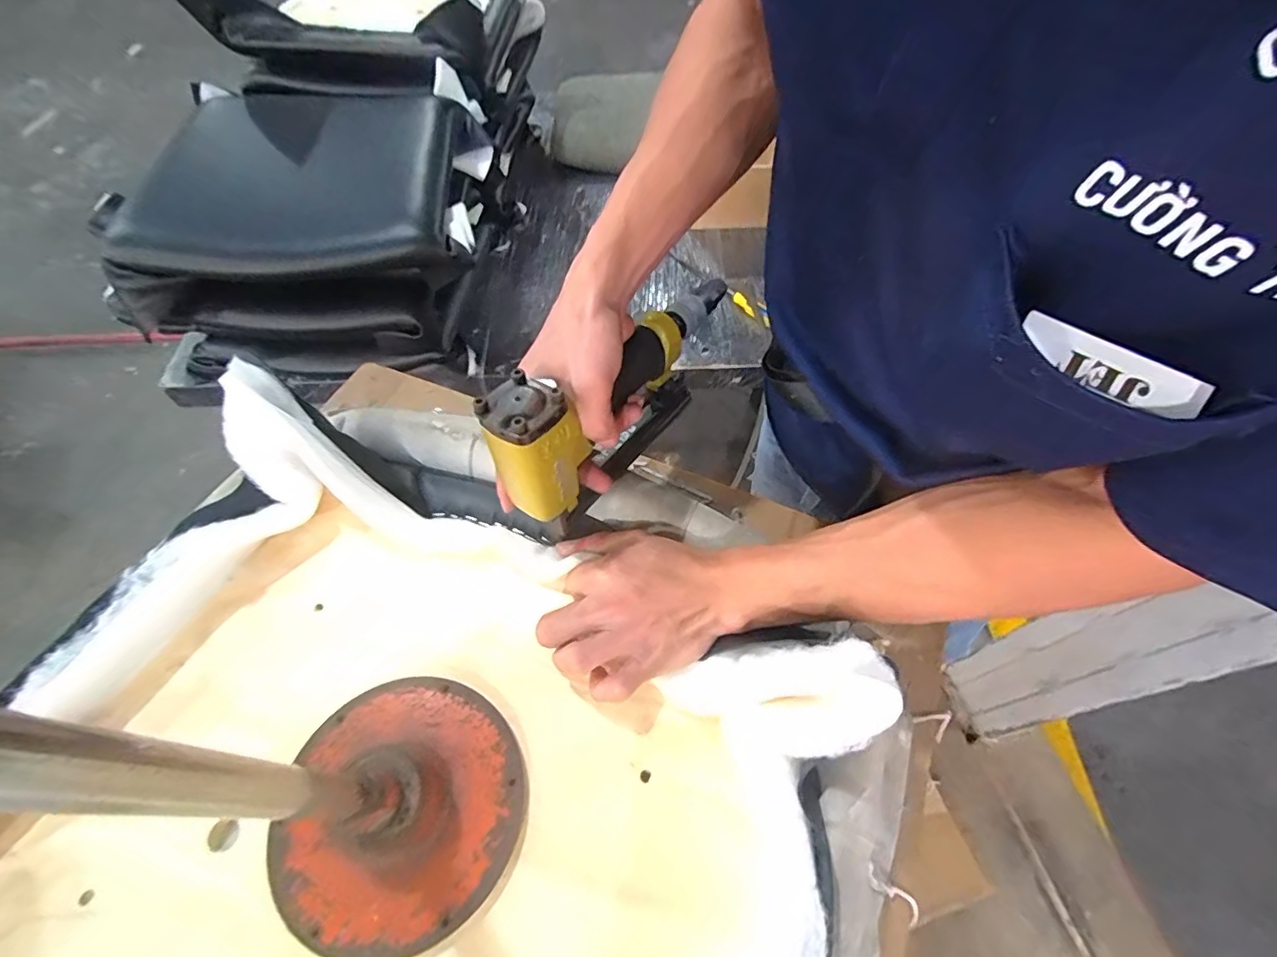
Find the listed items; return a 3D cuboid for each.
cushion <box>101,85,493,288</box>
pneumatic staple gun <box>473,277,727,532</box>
[{"bbox_3d":[-0.529,-0.474,0.884,0.486,0.133,0.428,-3,58,-1],"label":"cushion"},{"bbox_3d":[-0.014,-0.054,0.412,0.055,0.118,0.239,32,48,19],"label":"pneumatic staple gun"}]

